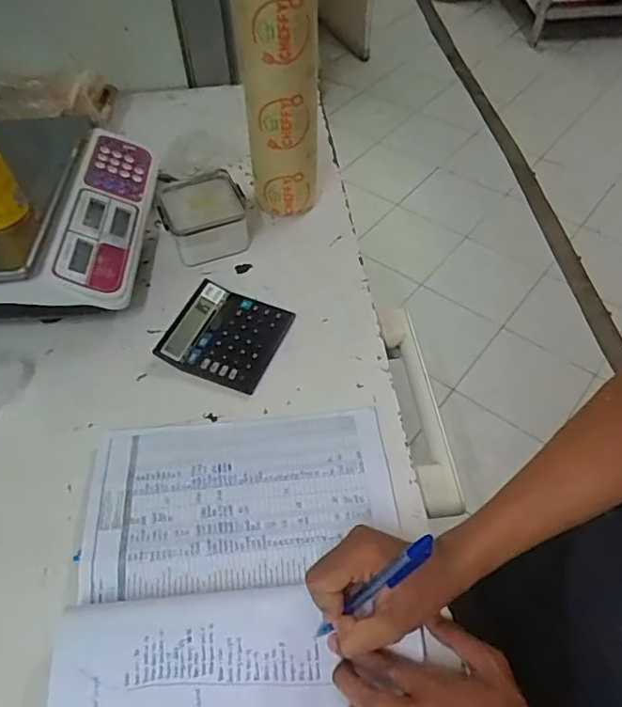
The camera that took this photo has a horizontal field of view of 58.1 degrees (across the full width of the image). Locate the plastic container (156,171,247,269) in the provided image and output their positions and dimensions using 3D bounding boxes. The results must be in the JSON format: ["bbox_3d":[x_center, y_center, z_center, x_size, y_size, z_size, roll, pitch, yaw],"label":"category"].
[{"bbox_3d":[-0.146,-0.188,0.757,0.105,0.072,0.112,-20,56,-12],"label":"plastic container"}]

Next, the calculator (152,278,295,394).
[{"bbox_3d":[-0.103,-0.025,0.672,0.129,0.020,0.124,16,56,13],"label":"calculator"}]

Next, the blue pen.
[{"bbox_3d":[0.045,0.188,0.440,0.132,0.015,0.013,-47,56,19],"label":"blue pen"}]

